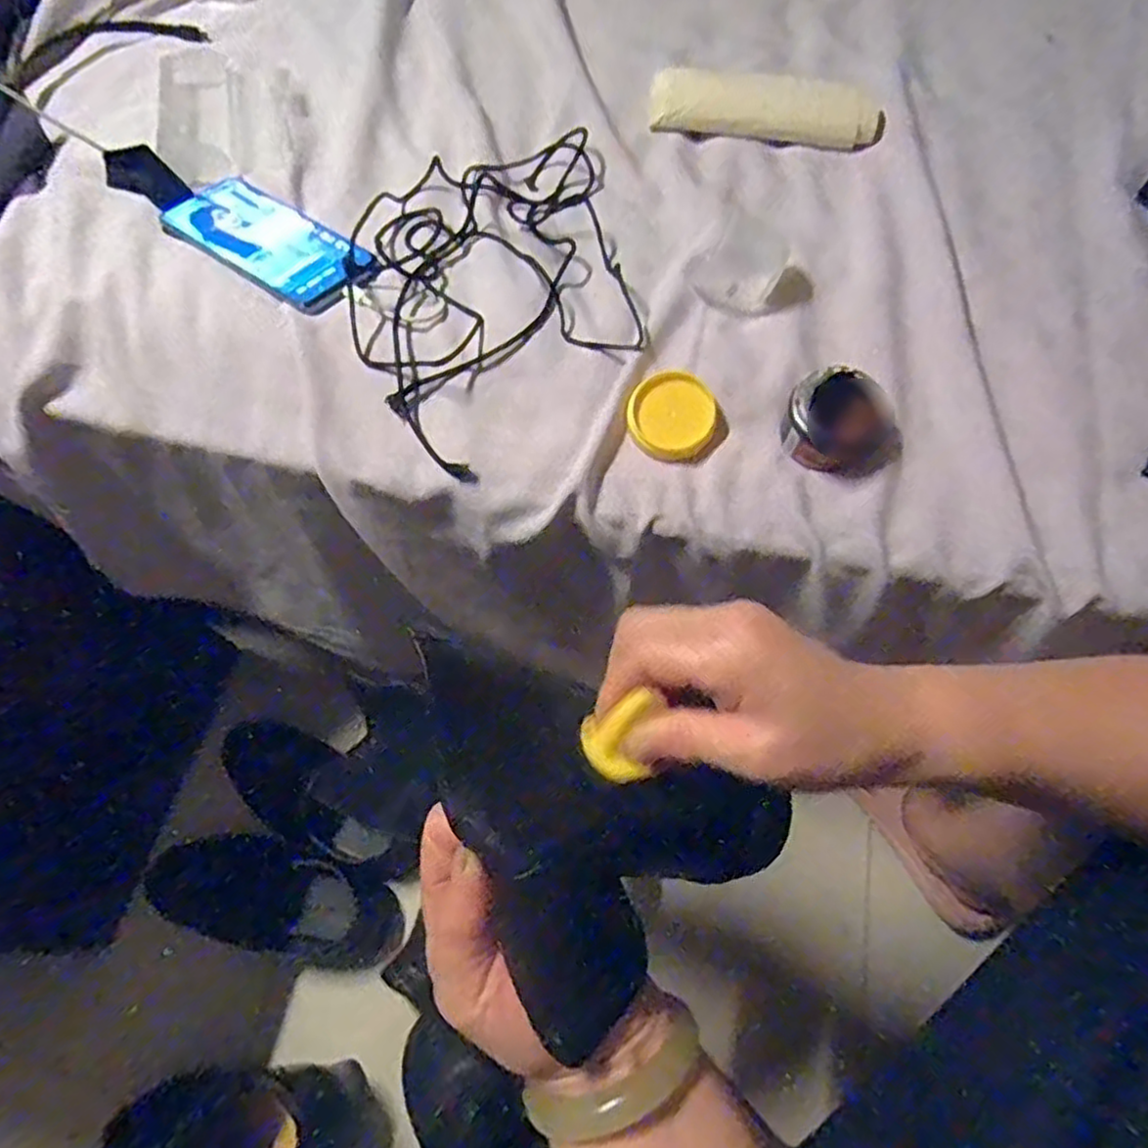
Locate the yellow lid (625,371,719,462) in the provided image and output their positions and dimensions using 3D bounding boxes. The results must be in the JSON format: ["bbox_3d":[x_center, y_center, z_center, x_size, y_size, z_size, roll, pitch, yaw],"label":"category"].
[{"bbox_3d":[0.063,-0.101,0.443,0.055,0.006,0.055,-34,89,0],"label":"yellow lid"}]

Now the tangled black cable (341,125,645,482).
[{"bbox_3d":[-0.050,-0.205,0.503,0.207,0.039,0.255,-19,66,-7],"label":"tangled black cable"}]

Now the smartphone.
[{"bbox_3d":[-0.227,-0.250,0.516,0.161,0.006,0.079,31,70,16],"label":"smartphone"}]

